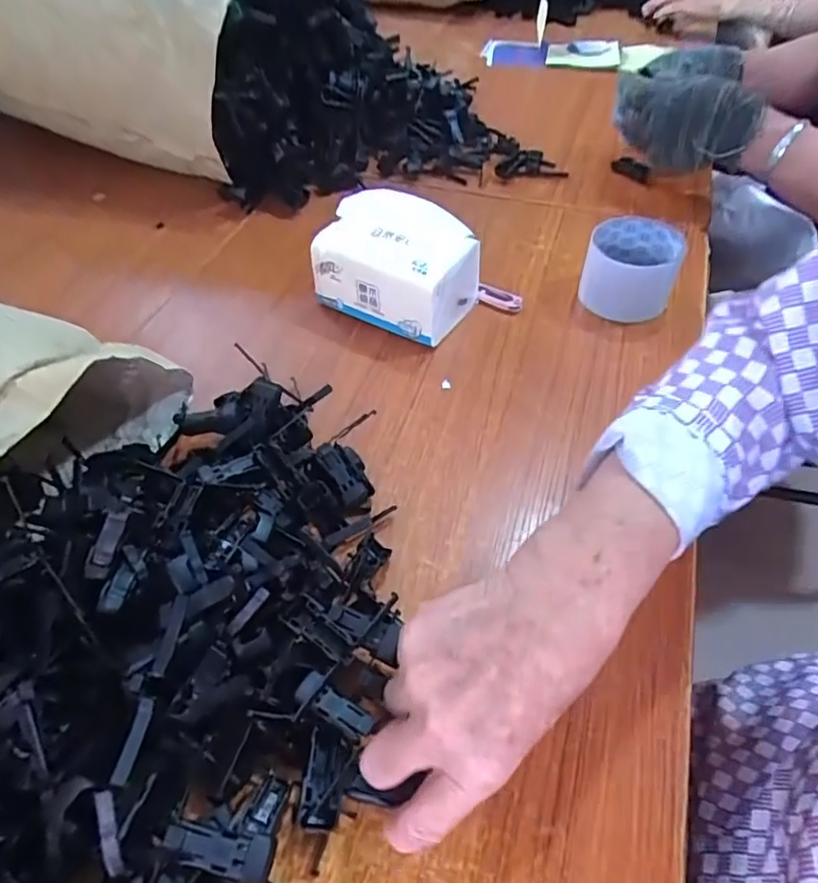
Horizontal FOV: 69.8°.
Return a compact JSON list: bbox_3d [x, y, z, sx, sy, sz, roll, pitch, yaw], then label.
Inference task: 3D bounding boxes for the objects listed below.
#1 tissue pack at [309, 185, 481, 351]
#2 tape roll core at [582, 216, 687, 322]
[{"bbox_3d":[-0.006,-0.166,0.551,0.136,0.092,0.103,25,54,19],"label":"tissue pack"},{"bbox_3d":[0.214,-0.166,0.561,0.086,0.060,0.077,21,53,16],"label":"tape roll core"}]

